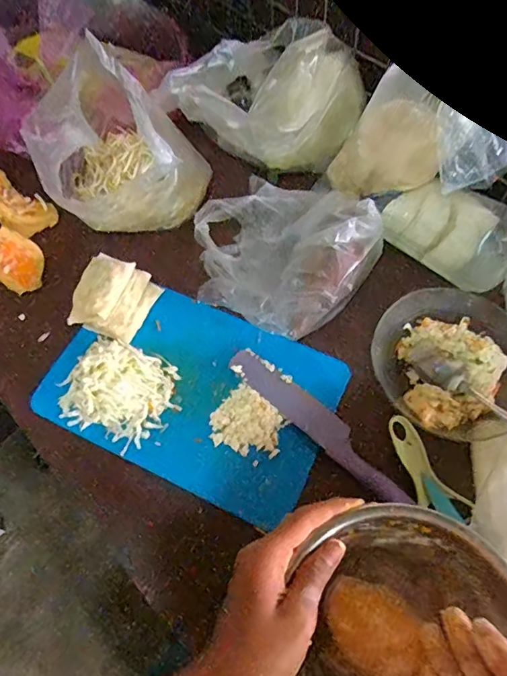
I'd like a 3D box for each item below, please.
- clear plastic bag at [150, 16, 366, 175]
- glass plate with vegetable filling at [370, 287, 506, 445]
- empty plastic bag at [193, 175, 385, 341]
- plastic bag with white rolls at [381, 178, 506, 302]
[{"bbox_3d":[0.023,-0.271,0.590,0.144,0.136,0.198,39,70,18],"label":"clear plastic bag"},{"bbox_3d":[0.208,0.024,0.504,0.149,0.046,0.157,0,63,0],"label":"glass plate with vegetable filling"},{"bbox_3d":[0.030,-0.097,0.545,0.204,0.070,0.169,17,64,9],"label":"empty plastic bag"},{"bbox_3d":[0.251,-0.102,0.552,0.209,0.064,0.077,39,70,18],"label":"plastic bag with white rolls"}]

